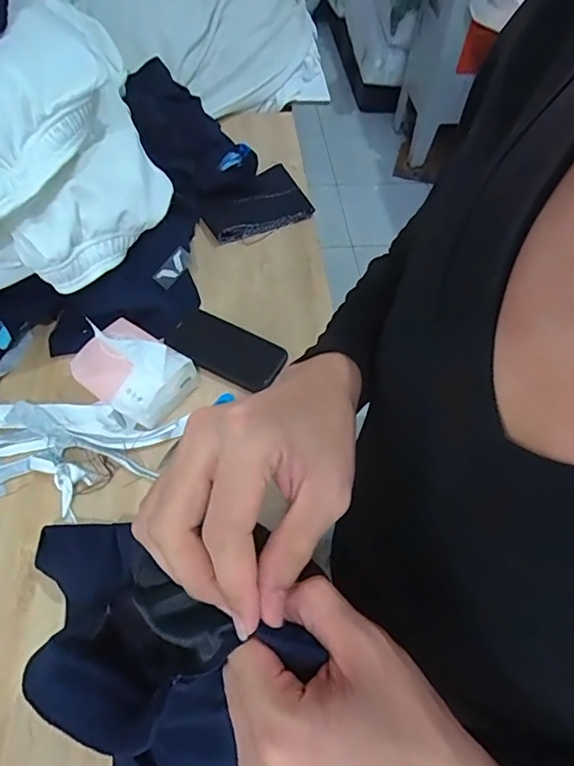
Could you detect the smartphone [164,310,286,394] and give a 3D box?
[{"bbox_3d":[-0.080,-0.046,0.675,0.148,0.016,0.086,30,59,17],"label":"smartphone"}]

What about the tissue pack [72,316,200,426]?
[{"bbox_3d":[-0.182,-0.019,0.606,0.118,0.080,0.096,34,60,19],"label":"tissue pack"}]

